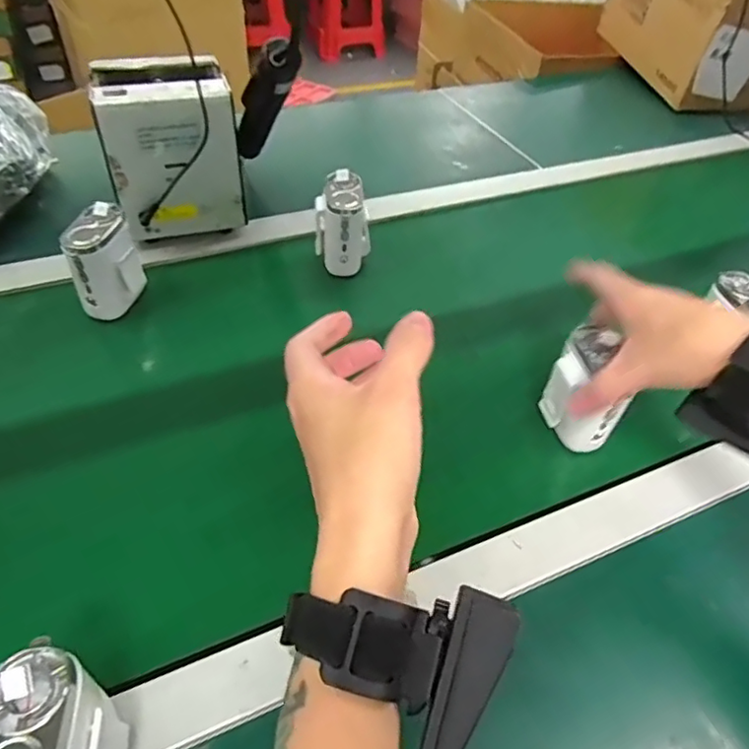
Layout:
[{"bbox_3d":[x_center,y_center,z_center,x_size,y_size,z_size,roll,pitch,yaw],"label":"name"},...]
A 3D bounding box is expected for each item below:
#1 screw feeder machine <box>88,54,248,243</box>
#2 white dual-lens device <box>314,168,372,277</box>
[{"bbox_3d":[-0.210,-0.239,0.613,0.124,0.140,0.119,-12,49,-15],"label":"screw feeder machine"},{"bbox_3d":[-0.032,-0.156,0.606,0.055,0.084,0.058,3,47,-2],"label":"white dual-lens device"}]

